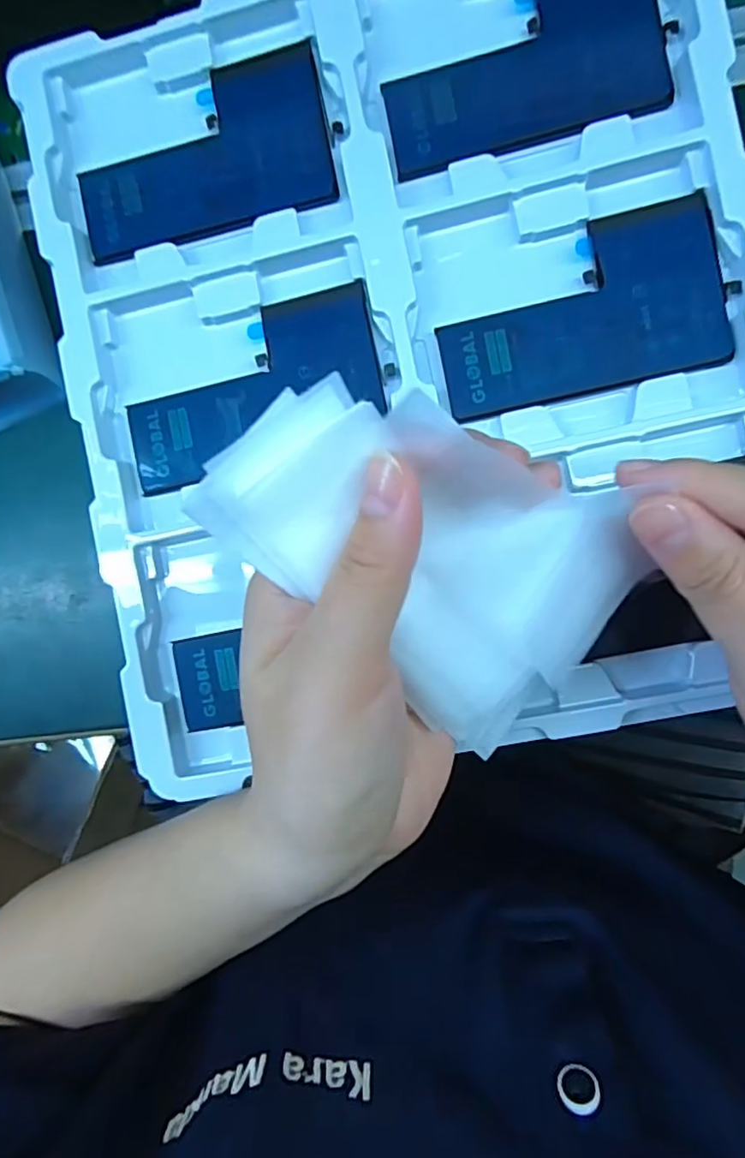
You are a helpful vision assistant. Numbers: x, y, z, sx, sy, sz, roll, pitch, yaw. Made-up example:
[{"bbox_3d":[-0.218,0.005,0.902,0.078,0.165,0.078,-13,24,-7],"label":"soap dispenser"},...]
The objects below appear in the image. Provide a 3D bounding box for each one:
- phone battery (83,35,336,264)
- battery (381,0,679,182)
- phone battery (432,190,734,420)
[{"bbox_3d":[-0.072,-0.178,0.246,0.108,0.004,0.066,-12,87,6],"label":"phone battery"},{"bbox_3d":[0.059,-0.205,0.230,0.110,0.004,0.066,-12,87,6],"label":"battery"},{"bbox_3d":[0.081,-0.106,0.228,0.108,0.004,0.066,-11,87,6],"label":"phone battery"}]

